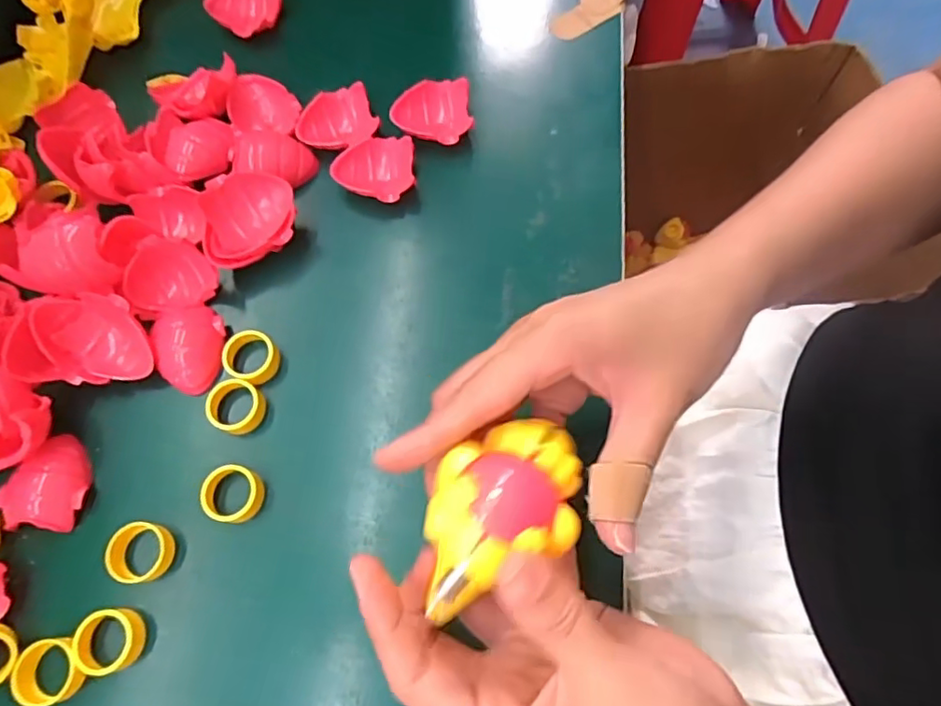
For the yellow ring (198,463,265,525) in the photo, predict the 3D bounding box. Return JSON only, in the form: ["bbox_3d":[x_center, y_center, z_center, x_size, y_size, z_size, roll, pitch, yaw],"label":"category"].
[{"bbox_3d":[-0.107,0.065,0.276,0.027,0.016,0.025,0,72,0],"label":"yellow ring"}]

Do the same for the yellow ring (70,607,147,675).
[{"bbox_3d":[-0.154,0.123,0.256,0.026,0.014,0.025,0,72,0],"label":"yellow ring"}]

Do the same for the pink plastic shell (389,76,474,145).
[{"bbox_3d":[-0.021,-0.137,0.334,0.043,0.014,0.035,8,72,3],"label":"pink plastic shell"}]

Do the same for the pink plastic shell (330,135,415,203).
[{"bbox_3d":[-0.053,-0.100,0.325,0.044,0.010,0.037,5,72,2],"label":"pink plastic shell"}]

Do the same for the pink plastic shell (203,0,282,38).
[{"bbox_3d":[-0.137,-0.208,0.360,0.047,0.012,0.034,18,73,6],"label":"pink plastic shell"}]

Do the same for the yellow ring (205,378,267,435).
[{"bbox_3d":[-0.112,0.027,0.289,0.027,0.013,0.024,19,73,6],"label":"yellow ring"}]

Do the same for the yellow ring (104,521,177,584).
[{"bbox_3d":[-0.146,0.089,0.269,0.026,0.016,0.025,0,72,0],"label":"yellow ring"}]

